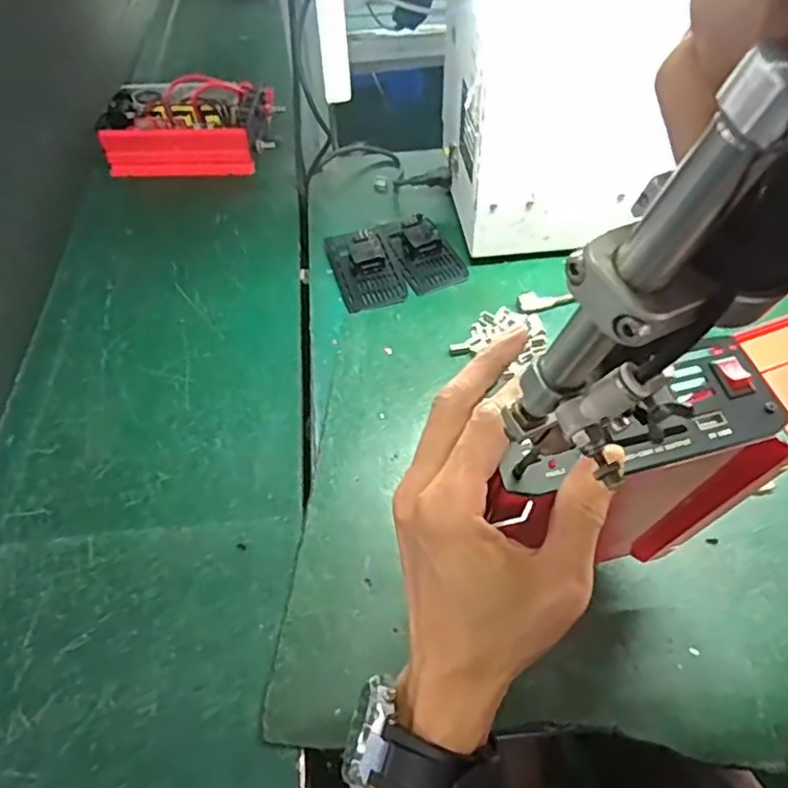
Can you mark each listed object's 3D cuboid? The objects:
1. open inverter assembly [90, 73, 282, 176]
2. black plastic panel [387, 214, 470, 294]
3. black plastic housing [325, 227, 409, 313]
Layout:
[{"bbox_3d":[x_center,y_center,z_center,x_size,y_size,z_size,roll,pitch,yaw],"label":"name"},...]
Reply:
[{"bbox_3d":[-0.290,-0.382,0.918,0.230,0.070,0.154,-2,50,0],"label":"open inverter assembly"},{"bbox_3d":[0.036,-0.172,0.750,0.067,0.034,0.121,-18,52,-13],"label":"black plastic panel"},{"bbox_3d":[-0.032,-0.152,0.739,0.071,0.025,0.128,-14,51,-10],"label":"black plastic housing"}]

